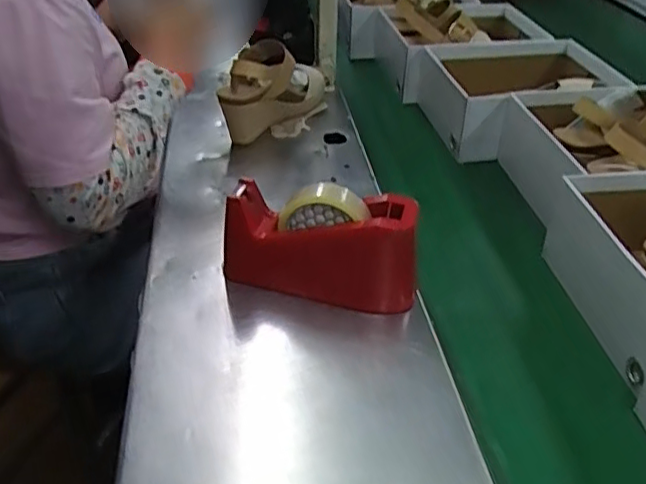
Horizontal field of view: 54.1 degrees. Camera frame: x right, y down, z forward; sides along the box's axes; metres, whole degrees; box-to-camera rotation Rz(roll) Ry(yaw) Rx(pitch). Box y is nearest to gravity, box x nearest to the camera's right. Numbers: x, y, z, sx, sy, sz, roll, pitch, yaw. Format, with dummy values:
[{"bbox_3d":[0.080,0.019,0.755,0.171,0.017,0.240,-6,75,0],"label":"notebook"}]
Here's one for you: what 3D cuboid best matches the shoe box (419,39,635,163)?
[{"bbox_3d":[0.323,-0.240,1.039,0.336,0.117,0.222,-16,40,-15],"label":"shoe box"}]

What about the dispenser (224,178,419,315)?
[{"bbox_3d":[-0.003,-0.001,0.671,0.202,0.109,0.075,7,36,8],"label":"dispenser"}]

